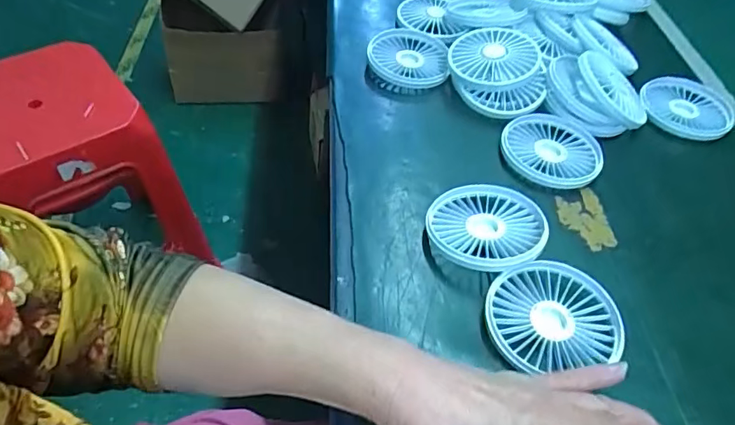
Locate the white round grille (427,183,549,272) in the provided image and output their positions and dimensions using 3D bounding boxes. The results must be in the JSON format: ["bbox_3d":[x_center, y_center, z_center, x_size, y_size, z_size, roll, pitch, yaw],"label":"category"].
[{"bbox_3d":[0.092,0.012,0.398,0.088,0.018,0.088,-3,39,2],"label":"white round grille"}]

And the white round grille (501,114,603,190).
[{"bbox_3d":[0.169,-0.059,0.474,0.086,0.015,0.092,2,49,-3],"label":"white round grille"}]

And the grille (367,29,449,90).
[{"bbox_3d":[0.044,-0.171,0.562,0.084,0.023,0.089,6,50,-1],"label":"grille"}]

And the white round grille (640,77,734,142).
[{"bbox_3d":[0.333,-0.112,0.535,0.088,0.017,0.091,2,49,-3],"label":"white round grille"}]

